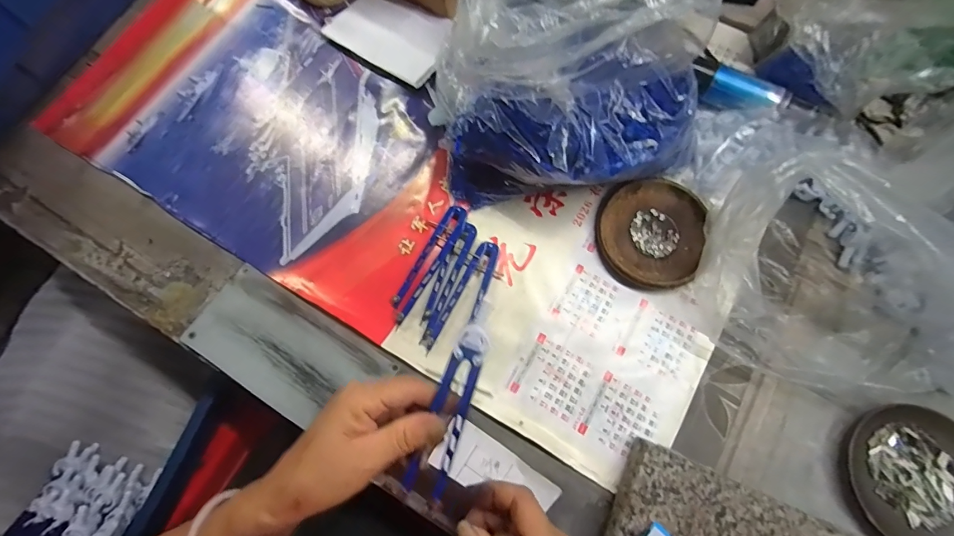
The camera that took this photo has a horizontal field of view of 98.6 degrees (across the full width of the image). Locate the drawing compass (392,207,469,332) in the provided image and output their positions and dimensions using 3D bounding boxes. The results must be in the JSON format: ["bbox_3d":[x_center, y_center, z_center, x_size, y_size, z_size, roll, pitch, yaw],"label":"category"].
[{"bbox_3d":[-0.048,-0.006,0.414,0.026,0.015,0.133,29,75,10],"label":"drawing compass"}]

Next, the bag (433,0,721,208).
[{"bbox_3d":[0.081,-0.173,0.365,0.224,0.206,0.181,-9,72,-2],"label":"bag"}]

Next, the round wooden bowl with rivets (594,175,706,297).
[{"bbox_3d":[0.176,-0.034,0.417,0.105,0.021,0.112,0,72,1],"label":"round wooden bowl with rivets"}]

